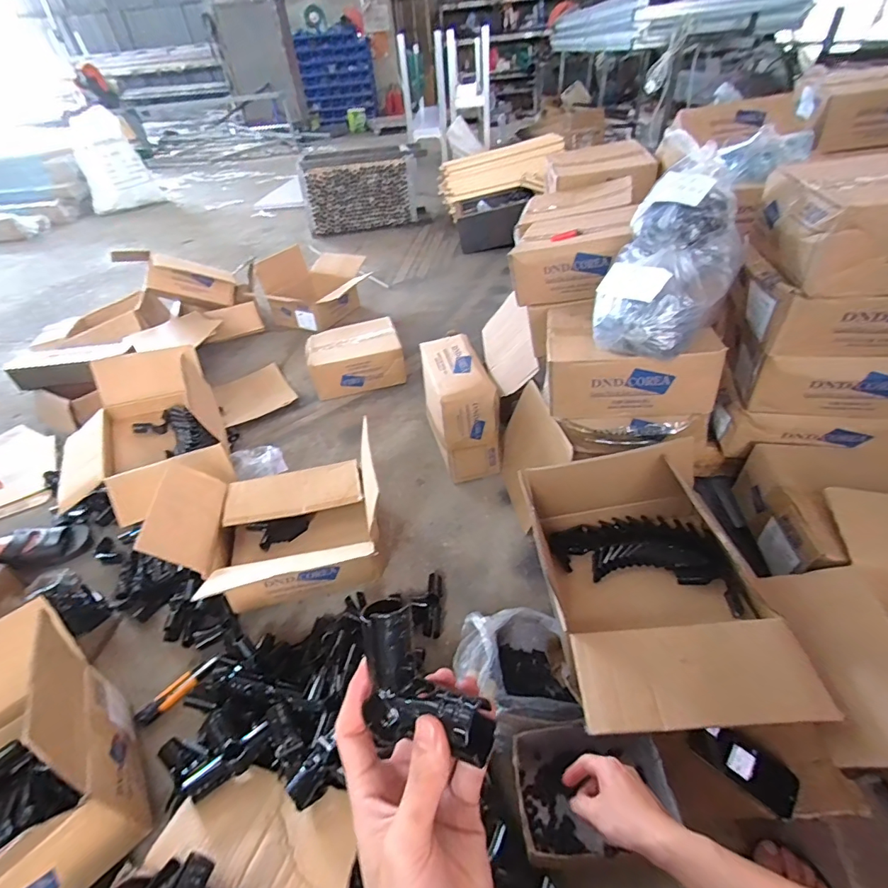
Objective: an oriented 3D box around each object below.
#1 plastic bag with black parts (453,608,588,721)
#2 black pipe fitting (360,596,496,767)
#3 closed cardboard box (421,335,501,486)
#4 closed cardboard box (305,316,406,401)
[{"bbox_3d":[0.115,0.383,0.770,0.183,0.114,0.194,-5,40,1],"label":"plastic bag with black parts"},{"bbox_3d":[-0.016,0.143,0.266,0.052,0.053,0.097,-34,48,-29],"label":"black pipe fitting"},{"bbox_3d":[0.035,-0.100,1.254,0.150,0.286,0.329,-13,41,-9],"label":"closed cardboard box"},{"bbox_3d":[-0.328,-0.319,1.676,0.332,0.149,0.298,-13,41,-8],"label":"closed cardboard box"}]

